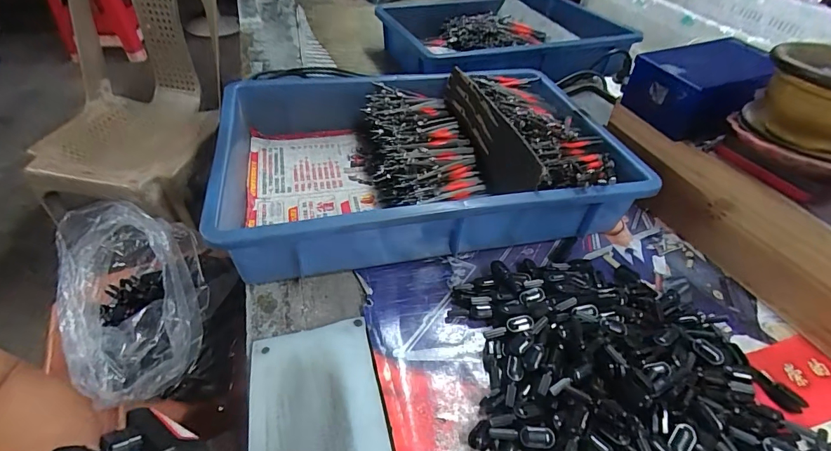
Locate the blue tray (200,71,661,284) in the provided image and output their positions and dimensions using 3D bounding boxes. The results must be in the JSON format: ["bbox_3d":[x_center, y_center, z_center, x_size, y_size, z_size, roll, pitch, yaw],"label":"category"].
[{"bbox_3d":[0.004,-0.088,0.484,0.424,0.087,0.299,-7,44,-12],"label":"blue tray"}]

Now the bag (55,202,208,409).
[{"bbox_3d":[-0.323,0.074,0.468,0.134,0.109,0.196,-14,46,-17],"label":"bag"}]

